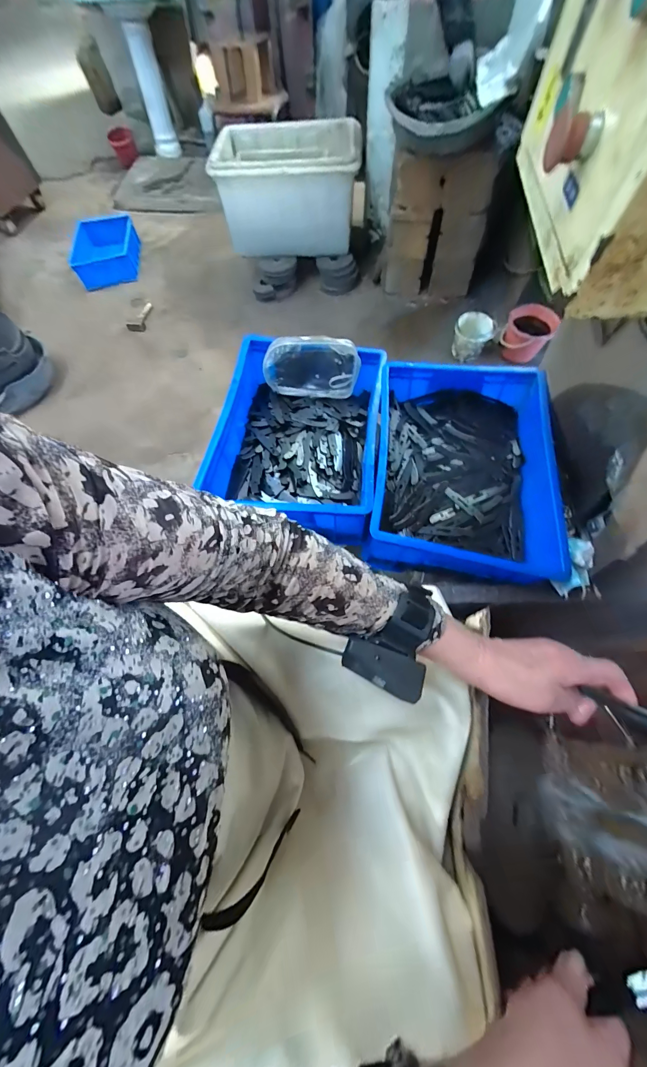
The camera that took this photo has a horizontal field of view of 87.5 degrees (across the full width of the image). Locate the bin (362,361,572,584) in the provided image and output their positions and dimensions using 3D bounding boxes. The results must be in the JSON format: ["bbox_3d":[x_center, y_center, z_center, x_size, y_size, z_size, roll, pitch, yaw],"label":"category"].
[{"bbox_3d":[0.250,-0.130,0.620,0.303,0.102,0.411,8,70,4],"label":"bin"}]

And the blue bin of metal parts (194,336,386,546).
[{"bbox_3d":[-0.043,-0.194,0.652,0.287,0.123,0.417,7,70,4],"label":"blue bin of metal parts"}]

